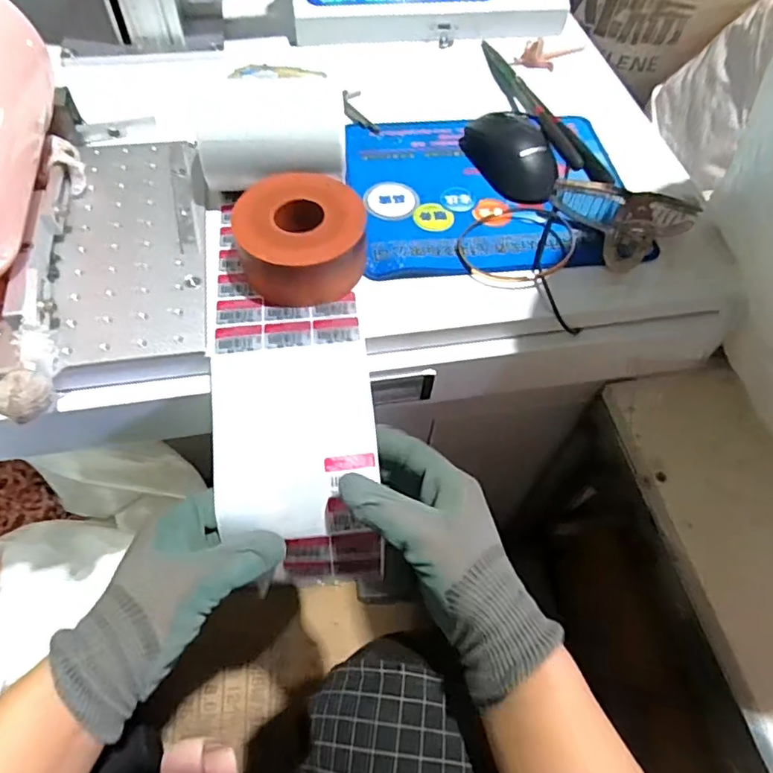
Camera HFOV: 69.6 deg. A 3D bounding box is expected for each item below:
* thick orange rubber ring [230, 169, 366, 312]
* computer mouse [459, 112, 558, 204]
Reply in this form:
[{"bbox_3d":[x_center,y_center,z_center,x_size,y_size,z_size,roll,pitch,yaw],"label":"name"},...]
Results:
[{"bbox_3d":[-0.065,-0.114,0.434,0.095,0.049,0.094,1,58,-2],"label":"thick orange rubber ring"},{"bbox_3d":[0.116,-0.220,0.520,0.055,0.037,0.114,-20,61,-15],"label":"computer mouse"}]

